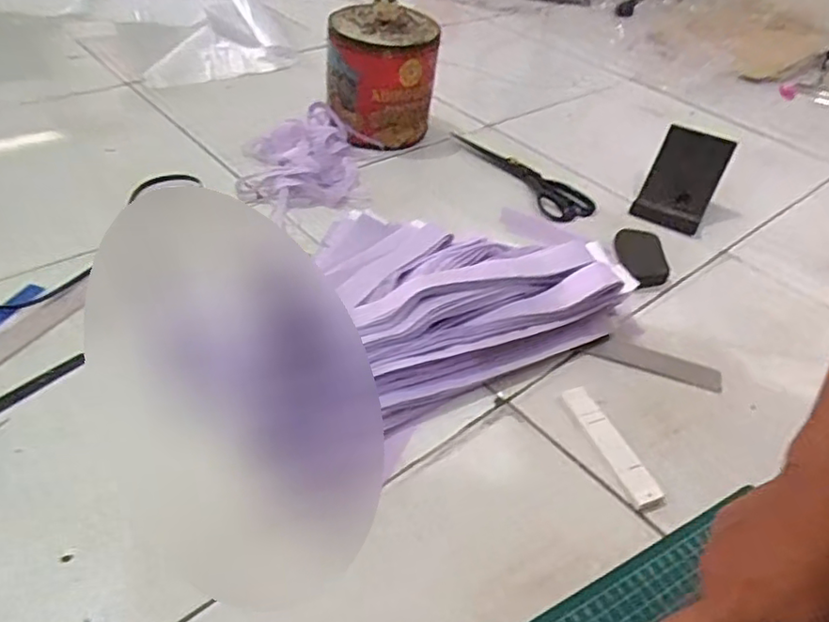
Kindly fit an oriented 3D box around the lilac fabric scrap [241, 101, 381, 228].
[{"bbox_3d":[-0.143,-0.196,0.798,0.156,0.038,0.226,0,42,-9],"label":"lilac fabric scrap"}]

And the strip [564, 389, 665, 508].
[{"bbox_3d":[0.160,0.108,0.511,0.024,0.008,0.119,-9,44,-18],"label":"strip"}]

